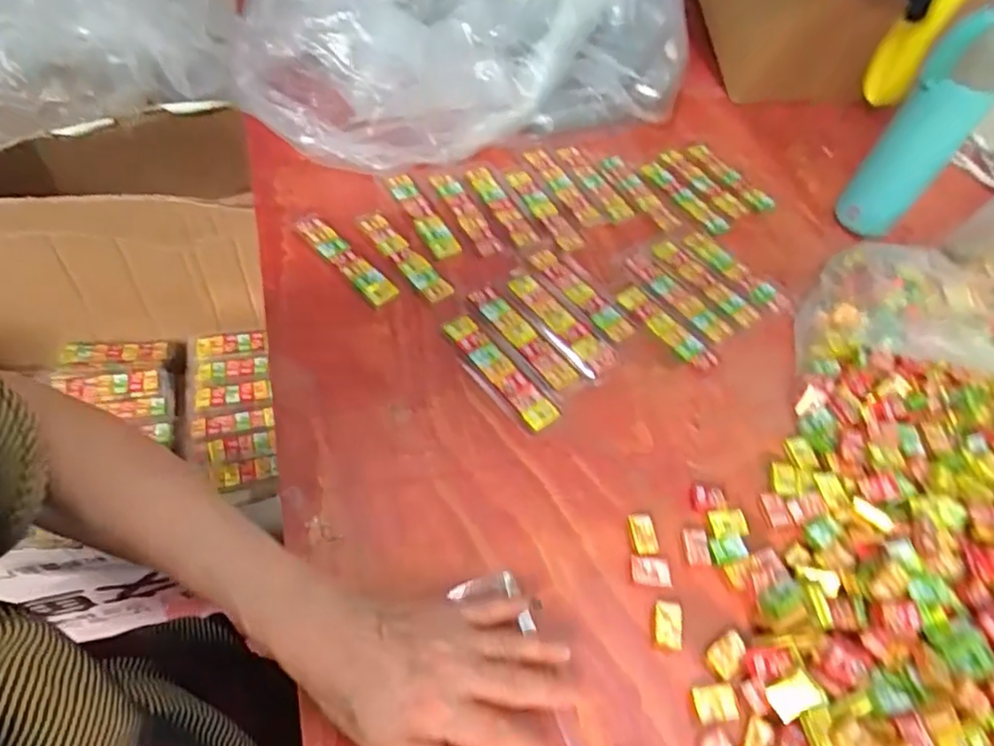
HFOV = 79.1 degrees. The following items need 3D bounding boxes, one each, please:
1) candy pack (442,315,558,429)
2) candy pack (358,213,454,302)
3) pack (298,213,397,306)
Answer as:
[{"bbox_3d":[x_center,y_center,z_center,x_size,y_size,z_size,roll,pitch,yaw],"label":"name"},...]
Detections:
[{"bbox_3d":[-0.001,-0.001,0.478,0.031,0.006,0.118,-32,63,-25],"label":"candy pack"},{"bbox_3d":[-0.084,-0.106,0.540,0.025,0.012,0.120,-35,64,-26],"label":"candy pack"},{"bbox_3d":[-0.134,-0.101,0.531,0.027,0.013,0.122,-36,65,-27],"label":"pack"}]

